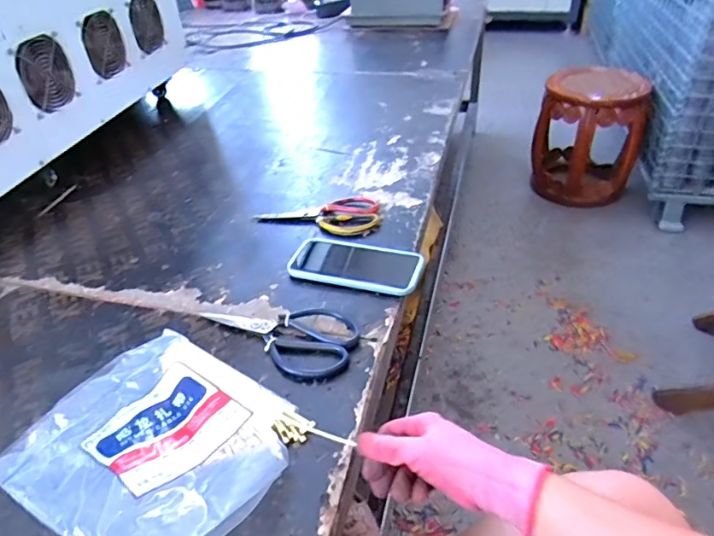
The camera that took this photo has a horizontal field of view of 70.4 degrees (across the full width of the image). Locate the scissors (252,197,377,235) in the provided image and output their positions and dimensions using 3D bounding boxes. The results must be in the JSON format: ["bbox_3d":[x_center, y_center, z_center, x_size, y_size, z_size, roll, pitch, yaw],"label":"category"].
[{"bbox_3d":[-0.061,-0.075,0.770,0.186,0.011,0.090,-5,38,-2],"label":"scissors"}]

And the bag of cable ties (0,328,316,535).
[{"bbox_3d":[-0.186,0.143,0.453,0.249,0.066,0.193,22,45,29],"label":"bag of cable ties"}]

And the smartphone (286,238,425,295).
[{"bbox_3d":[-0.001,-0.005,0.663,0.173,0.019,0.081,12,43,18],"label":"smartphone"}]

